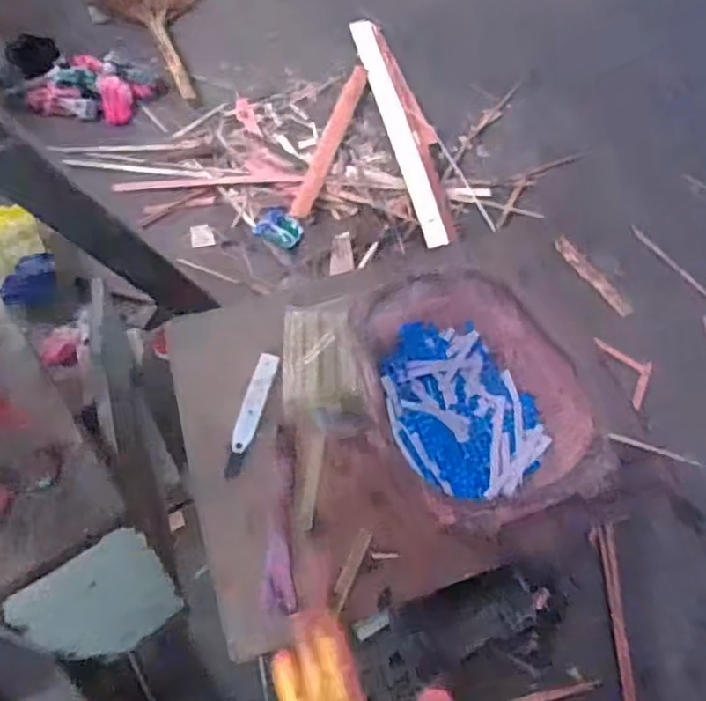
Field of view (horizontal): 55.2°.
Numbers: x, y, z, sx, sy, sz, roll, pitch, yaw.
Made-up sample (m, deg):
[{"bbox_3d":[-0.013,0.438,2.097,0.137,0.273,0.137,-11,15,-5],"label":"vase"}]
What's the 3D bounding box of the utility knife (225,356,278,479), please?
[{"bbox_3d":[-0.118,0.072,0.785,0.027,0.016,0.158,14,58,4],"label":"utility knife"}]

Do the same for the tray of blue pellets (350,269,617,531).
[{"bbox_3d":[0.128,0.050,0.761,0.231,0.094,0.315,-19,62,-16],"label":"tray of blue pellets"}]

